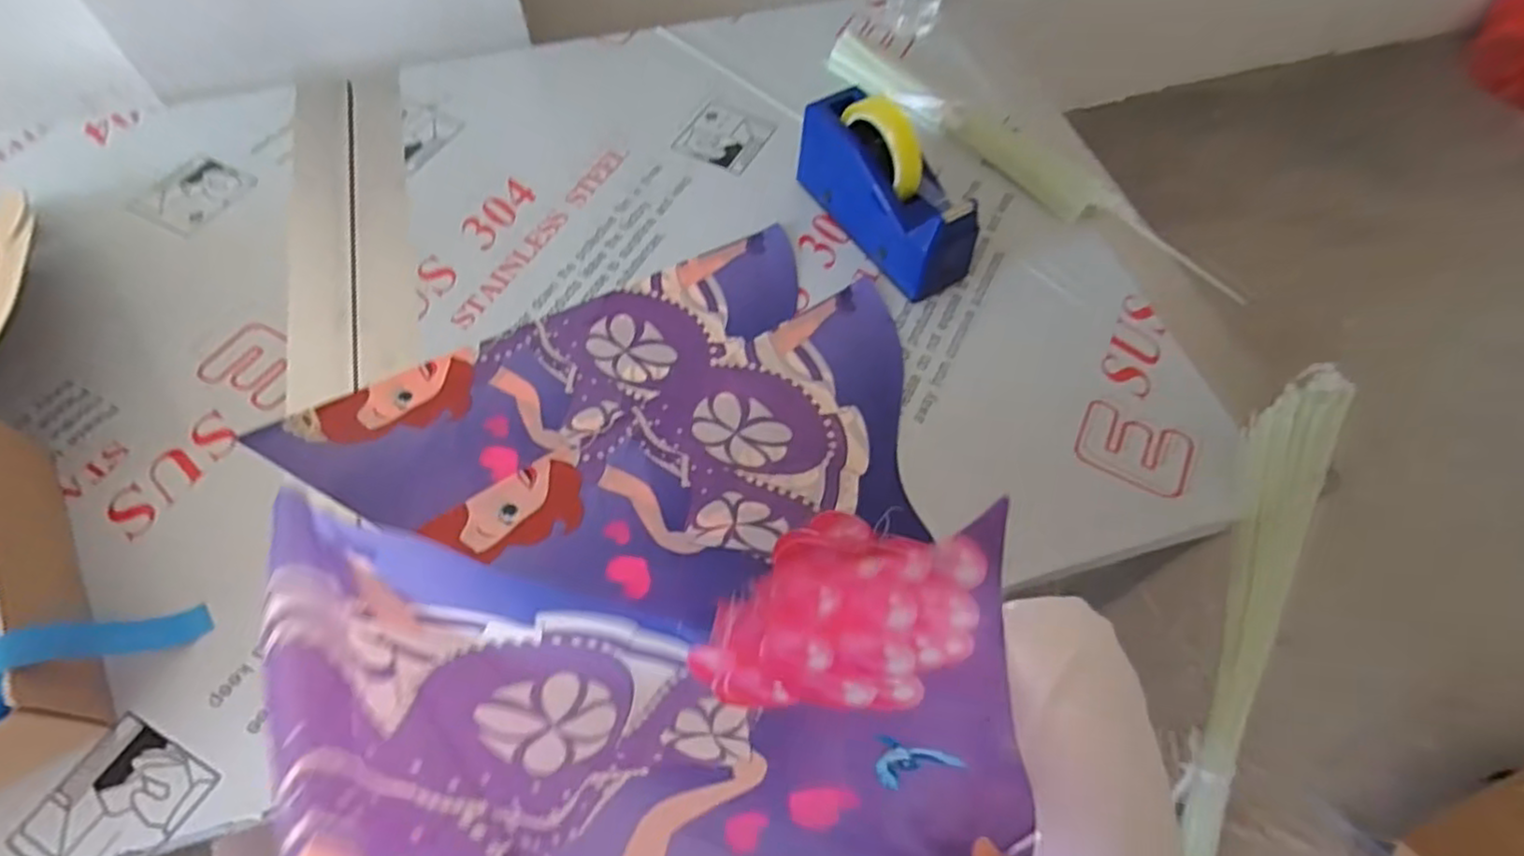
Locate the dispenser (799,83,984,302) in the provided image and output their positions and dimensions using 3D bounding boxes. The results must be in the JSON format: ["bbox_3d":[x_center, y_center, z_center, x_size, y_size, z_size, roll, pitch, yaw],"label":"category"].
[{"bbox_3d":[0.121,-0.236,0.704,0.074,0.122,0.206,-28,65,-17],"label":"dispenser"}]

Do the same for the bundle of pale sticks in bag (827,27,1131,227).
[{"bbox_3d":[0.231,-0.353,0.830,0.075,0.027,0.379,-39,69,-22],"label":"bundle of pale sticks in bag"}]

